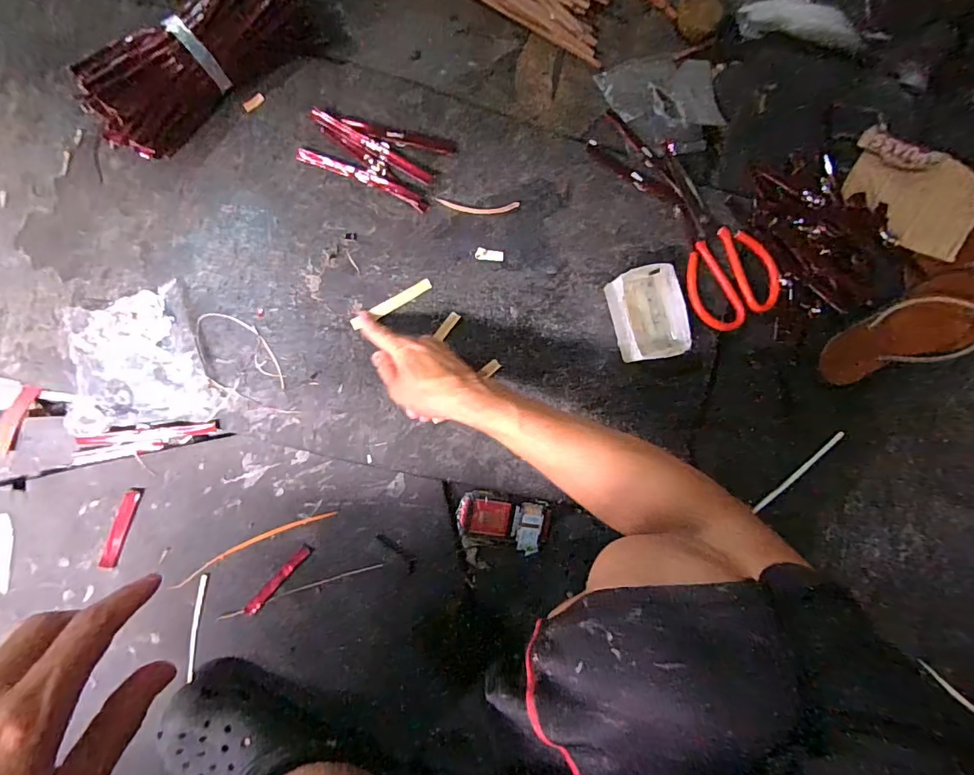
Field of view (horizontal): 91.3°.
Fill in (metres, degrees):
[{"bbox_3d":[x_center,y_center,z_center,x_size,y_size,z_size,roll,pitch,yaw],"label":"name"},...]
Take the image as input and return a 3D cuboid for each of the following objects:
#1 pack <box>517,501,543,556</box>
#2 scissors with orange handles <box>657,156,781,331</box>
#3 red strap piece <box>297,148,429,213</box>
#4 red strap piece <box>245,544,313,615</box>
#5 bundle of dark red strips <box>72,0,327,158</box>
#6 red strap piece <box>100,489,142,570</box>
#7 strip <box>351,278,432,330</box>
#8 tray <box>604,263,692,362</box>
[{"bbox_3d":[0.052,0.172,0.580,0.027,0.006,0.062,7,87,-11],"label":"pack"},{"bbox_3d":[0.284,-0.177,0.569,0.120,0.010,0.210,-11,91,-11],"label":"scissors with orange handles"},{"bbox_3d":[-0.137,-0.235,0.535,0.150,0.005,0.019,21,85,-10],"label":"red strap piece"},{"bbox_3d":[-0.231,0.213,0.530,0.013,0.006,0.094,44,81,-7],"label":"red strap piece"},{"bbox_3d":[-0.296,-0.345,0.499,0.259,0.058,0.085,-38,94,-5],"label":"bundle of dark red strips"},{"bbox_3d":[-0.383,0.147,0.496,0.017,0.004,0.082,16,85,-10],"label":"red strap piece"},{"bbox_3d":[-0.108,-0.095,0.538,0.099,0.004,0.013,-31,91,-8],"label":"strip"},{"bbox_3d":[0.184,-0.083,0.541,0.070,0.052,0.105,-15,91,-6],"label":"tray"}]

